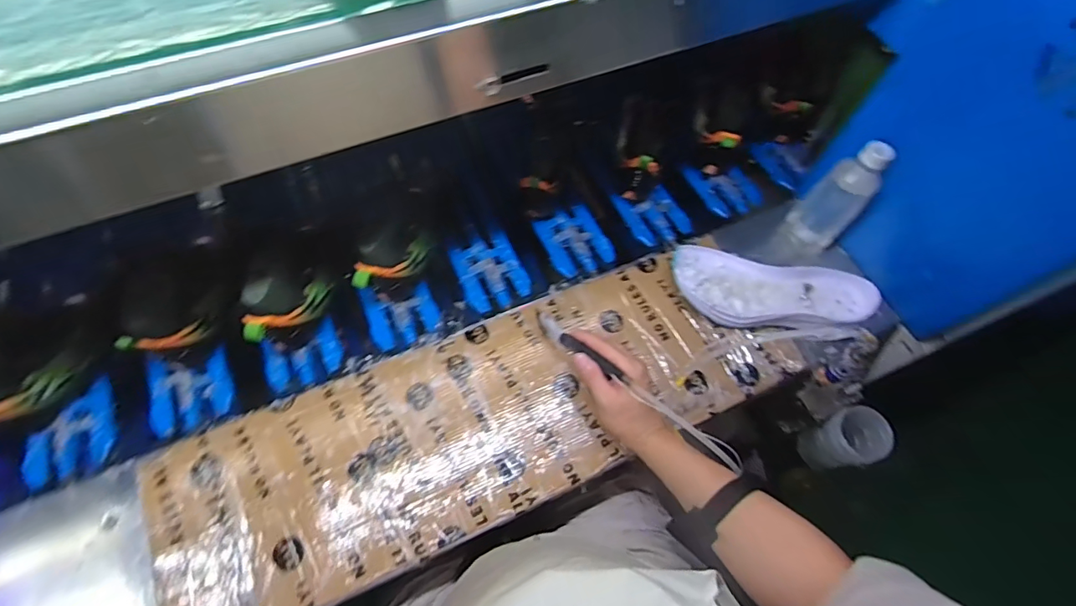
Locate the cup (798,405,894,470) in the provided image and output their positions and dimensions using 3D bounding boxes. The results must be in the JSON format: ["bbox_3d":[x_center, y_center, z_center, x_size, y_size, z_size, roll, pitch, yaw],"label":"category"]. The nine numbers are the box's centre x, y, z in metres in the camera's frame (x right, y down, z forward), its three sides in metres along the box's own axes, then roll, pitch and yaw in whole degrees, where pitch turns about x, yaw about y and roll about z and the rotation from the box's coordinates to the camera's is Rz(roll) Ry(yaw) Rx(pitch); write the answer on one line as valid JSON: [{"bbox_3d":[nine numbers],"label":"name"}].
[{"bbox_3d":[0.442,0.204,0.740,0.074,0.121,0.073,1,62,-2],"label":"cup"}]

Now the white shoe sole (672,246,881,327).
[{"bbox_3d":[0.321,-0.012,0.695,0.280,0.050,0.113,10,62,3],"label":"white shoe sole"}]

